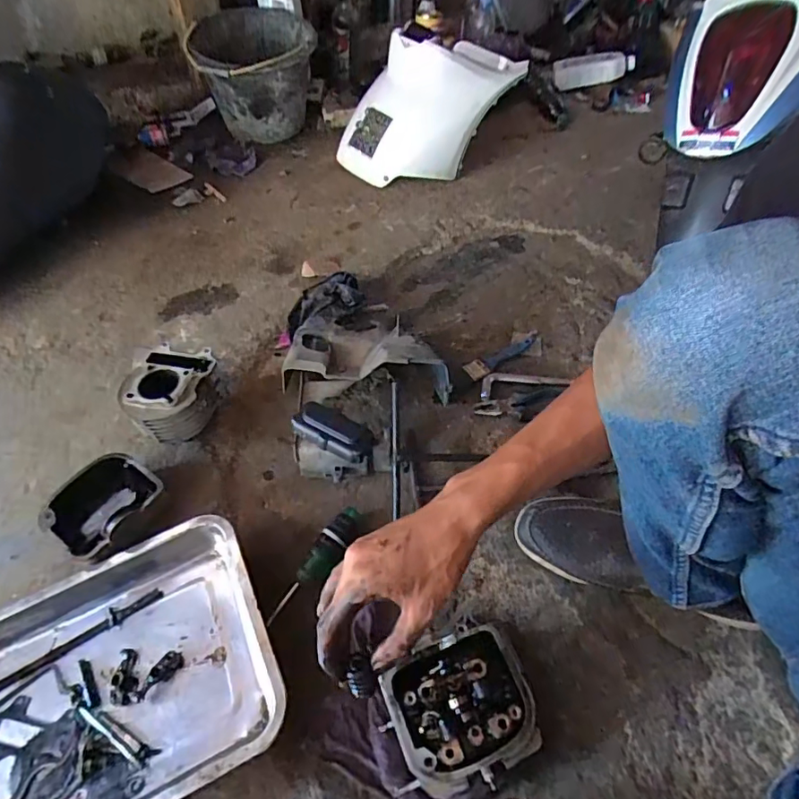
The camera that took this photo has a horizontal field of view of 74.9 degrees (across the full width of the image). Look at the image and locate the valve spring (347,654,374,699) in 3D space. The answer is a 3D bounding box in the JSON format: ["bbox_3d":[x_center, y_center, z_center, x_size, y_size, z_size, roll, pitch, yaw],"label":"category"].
[{"bbox_3d":[-0.031,0.223,0.420,0.021,0.027,0.029,-7,53,-4],"label":"valve spring"}]

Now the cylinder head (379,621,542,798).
[{"bbox_3d":[0.058,0.290,0.496,0.136,0.074,0.126,-11,54,-8],"label":"cylinder head"}]

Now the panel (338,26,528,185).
[{"bbox_3d":[0.062,-0.604,1.099,0.370,0.224,0.166,-2,53,-1],"label":"panel"}]

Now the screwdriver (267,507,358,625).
[{"bbox_3d":[-0.095,0.196,0.623,0.035,0.027,0.158,25,57,18],"label":"screwdriver"}]

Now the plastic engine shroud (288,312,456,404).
[{"bbox_3d":[-0.045,-0.064,0.781,0.236,0.090,0.120,3,49,-2],"label":"plastic engine shroud"}]

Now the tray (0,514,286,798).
[{"bbox_3d":[-0.310,0.302,0.536,0.355,0.081,0.262,-23,56,-16],"label":"tray"}]

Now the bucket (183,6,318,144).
[{"bbox_3d":[-0.330,-0.764,1.225,0.273,0.221,0.287,-12,54,-7],"label":"bucket"}]

